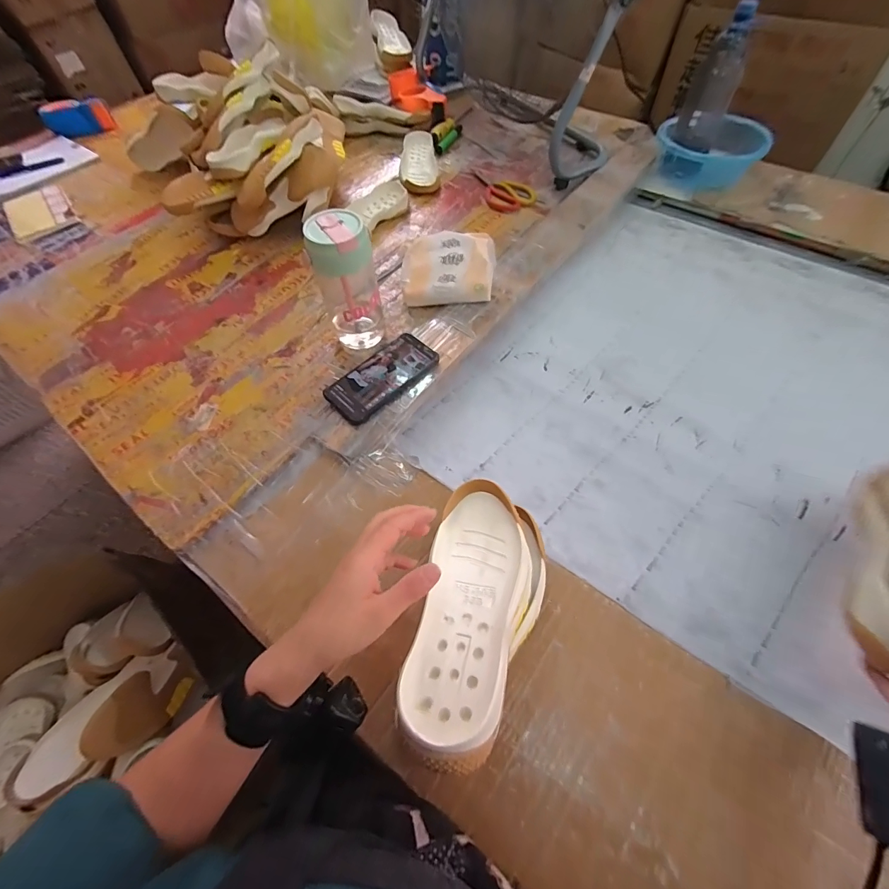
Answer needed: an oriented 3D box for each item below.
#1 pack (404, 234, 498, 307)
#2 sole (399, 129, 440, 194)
[{"bbox_3d":[0.010,-0.297,0.673,0.146,0.091,0.114,6,60,5],"label":"pack"},{"bbox_3d":[-0.057,-0.640,0.909,0.084,0.033,0.198,-3,59,-1],"label":"sole"}]

